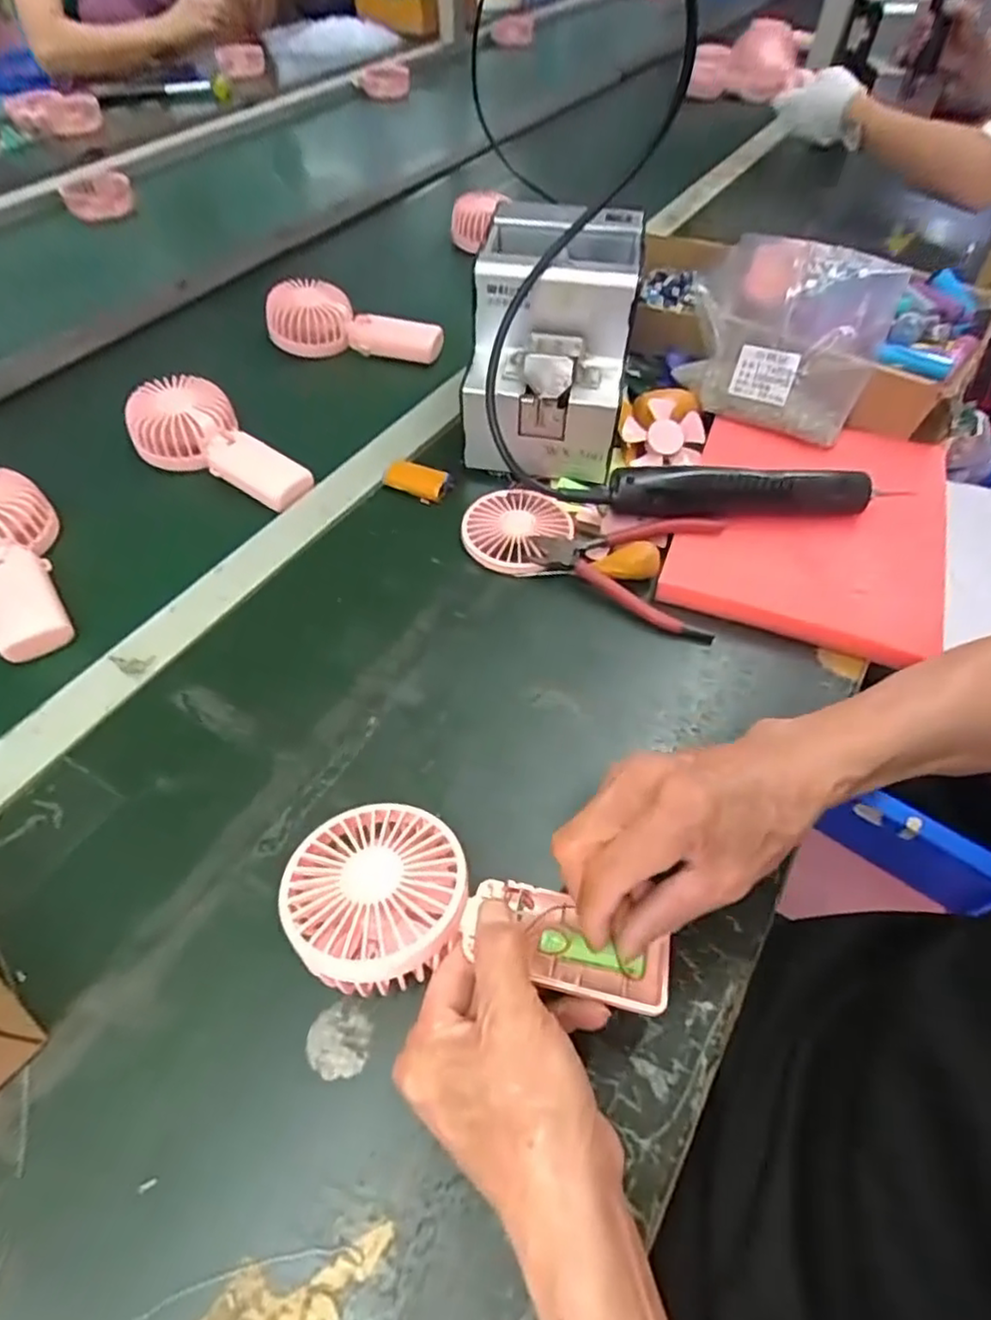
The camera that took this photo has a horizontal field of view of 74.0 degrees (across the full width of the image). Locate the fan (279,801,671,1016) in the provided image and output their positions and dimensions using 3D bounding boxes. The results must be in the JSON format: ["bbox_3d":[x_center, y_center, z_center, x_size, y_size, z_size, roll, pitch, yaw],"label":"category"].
[{"bbox_3d":[-0.011,0.125,0.318,0.184,0.031,0.089,15,54,5],"label":"fan"}]

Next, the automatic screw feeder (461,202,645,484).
[{"bbox_3d":[0.047,-0.270,0.560,0.126,0.148,0.166,7,54,3],"label":"automatic screw feeder"}]

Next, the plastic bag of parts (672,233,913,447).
[{"bbox_3d":[0.252,-0.295,0.575,0.164,0.115,0.115,25,57,18],"label":"plastic bag of parts"}]

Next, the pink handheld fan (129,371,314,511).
[{"bbox_3d":[-0.237,-0.187,0.565,0.173,0.045,0.084,32,59,20],"label":"pink handheld fan"}]

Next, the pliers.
[{"bbox_3d":[0.100,-0.076,0.499,0.140,0.032,0.100,16,55,8],"label":"pliers"}]

